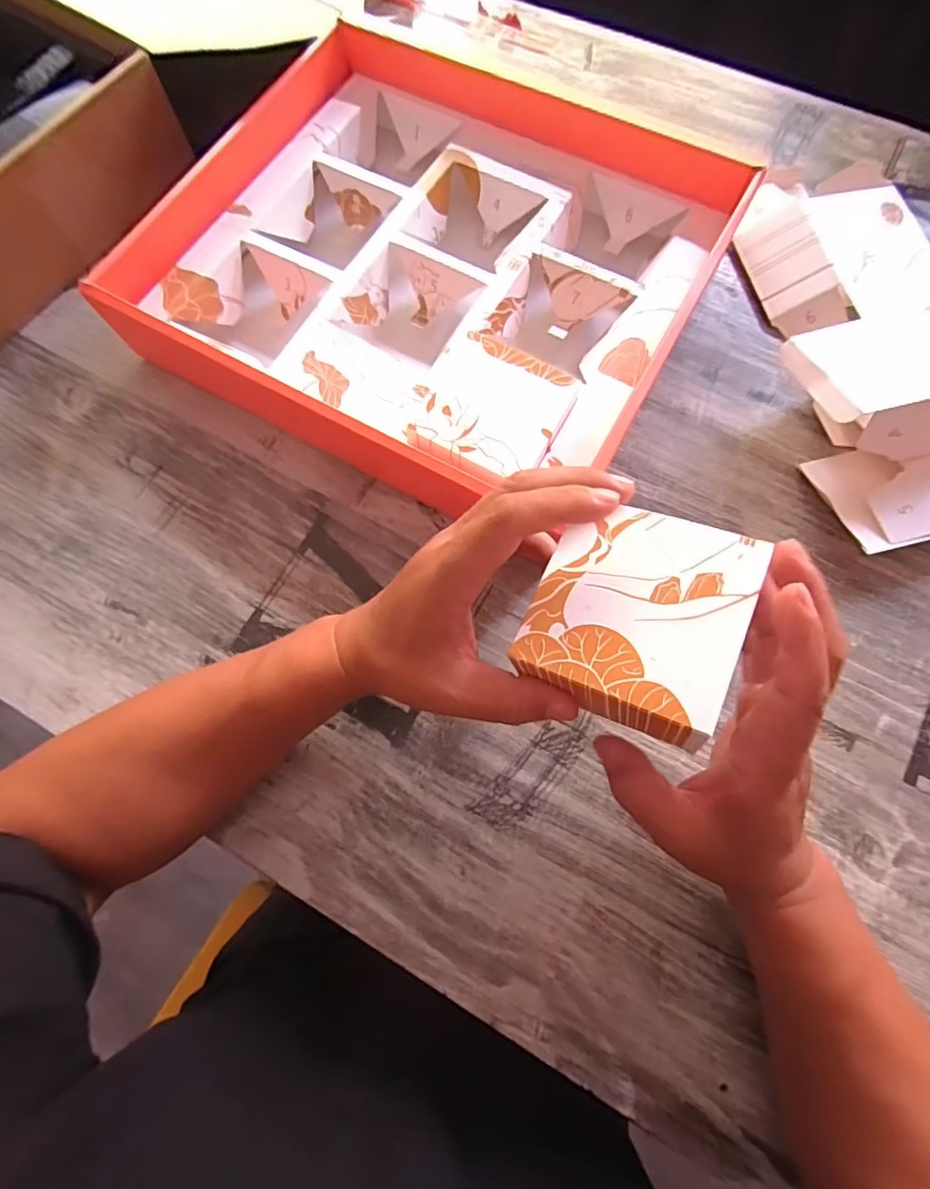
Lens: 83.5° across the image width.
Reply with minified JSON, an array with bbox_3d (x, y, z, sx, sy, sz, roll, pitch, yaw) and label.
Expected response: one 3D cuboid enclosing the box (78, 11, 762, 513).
[{"bbox_3d":[-0.022,-0.248,0.399,0.368,0.064,0.330,30,77,9],"label":"box"}]

